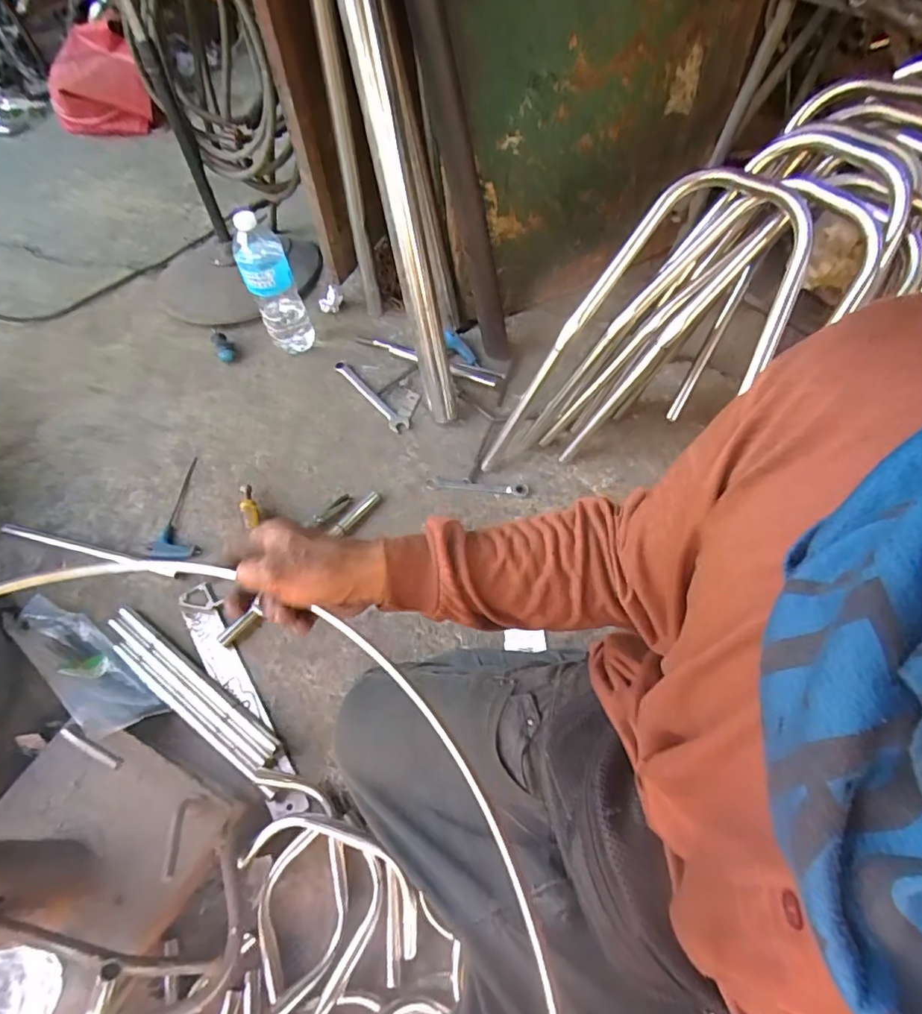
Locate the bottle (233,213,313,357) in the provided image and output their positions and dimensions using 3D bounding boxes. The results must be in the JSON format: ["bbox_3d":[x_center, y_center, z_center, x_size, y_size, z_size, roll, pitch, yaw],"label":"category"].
[{"bbox_3d":[-0.325,-0.378,0.951,0.082,0.256,0.062,-20,63,-9],"label":"bottle"}]

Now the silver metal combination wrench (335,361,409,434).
[{"bbox_3d":[-0.165,-0.201,0.982,0.031,0.009,0.198,-39,67,-18],"label":"silver metal combination wrench"}]

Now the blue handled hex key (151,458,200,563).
[{"bbox_3d":[-0.454,0.001,0.875,0.066,0.023,0.197,-11,62,-4],"label":"blue handled hex key"}]

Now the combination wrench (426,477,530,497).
[{"bbox_3d":[0.027,-0.034,0.890,0.164,0.010,0.027,4,62,4],"label":"combination wrench"}]

